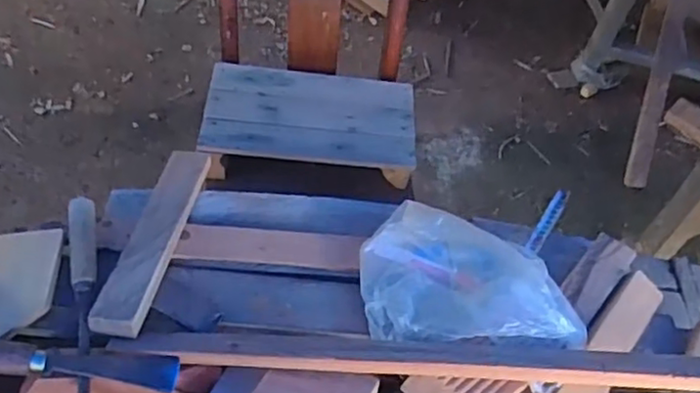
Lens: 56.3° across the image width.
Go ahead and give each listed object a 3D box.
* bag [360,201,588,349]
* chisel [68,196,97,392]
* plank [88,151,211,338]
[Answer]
[{"bbox_3d":[0.131,0.082,0.738,0.231,0.052,0.176,5,51,-5],"label":"bag"},{"bbox_3d":[-0.289,0.100,0.708,0.029,0.025,0.246,-6,53,-14],"label":"chisel"},{"bbox_3d":[-0.226,0.038,0.765,0.056,0.032,0.278,11,51,0],"label":"plank"}]

